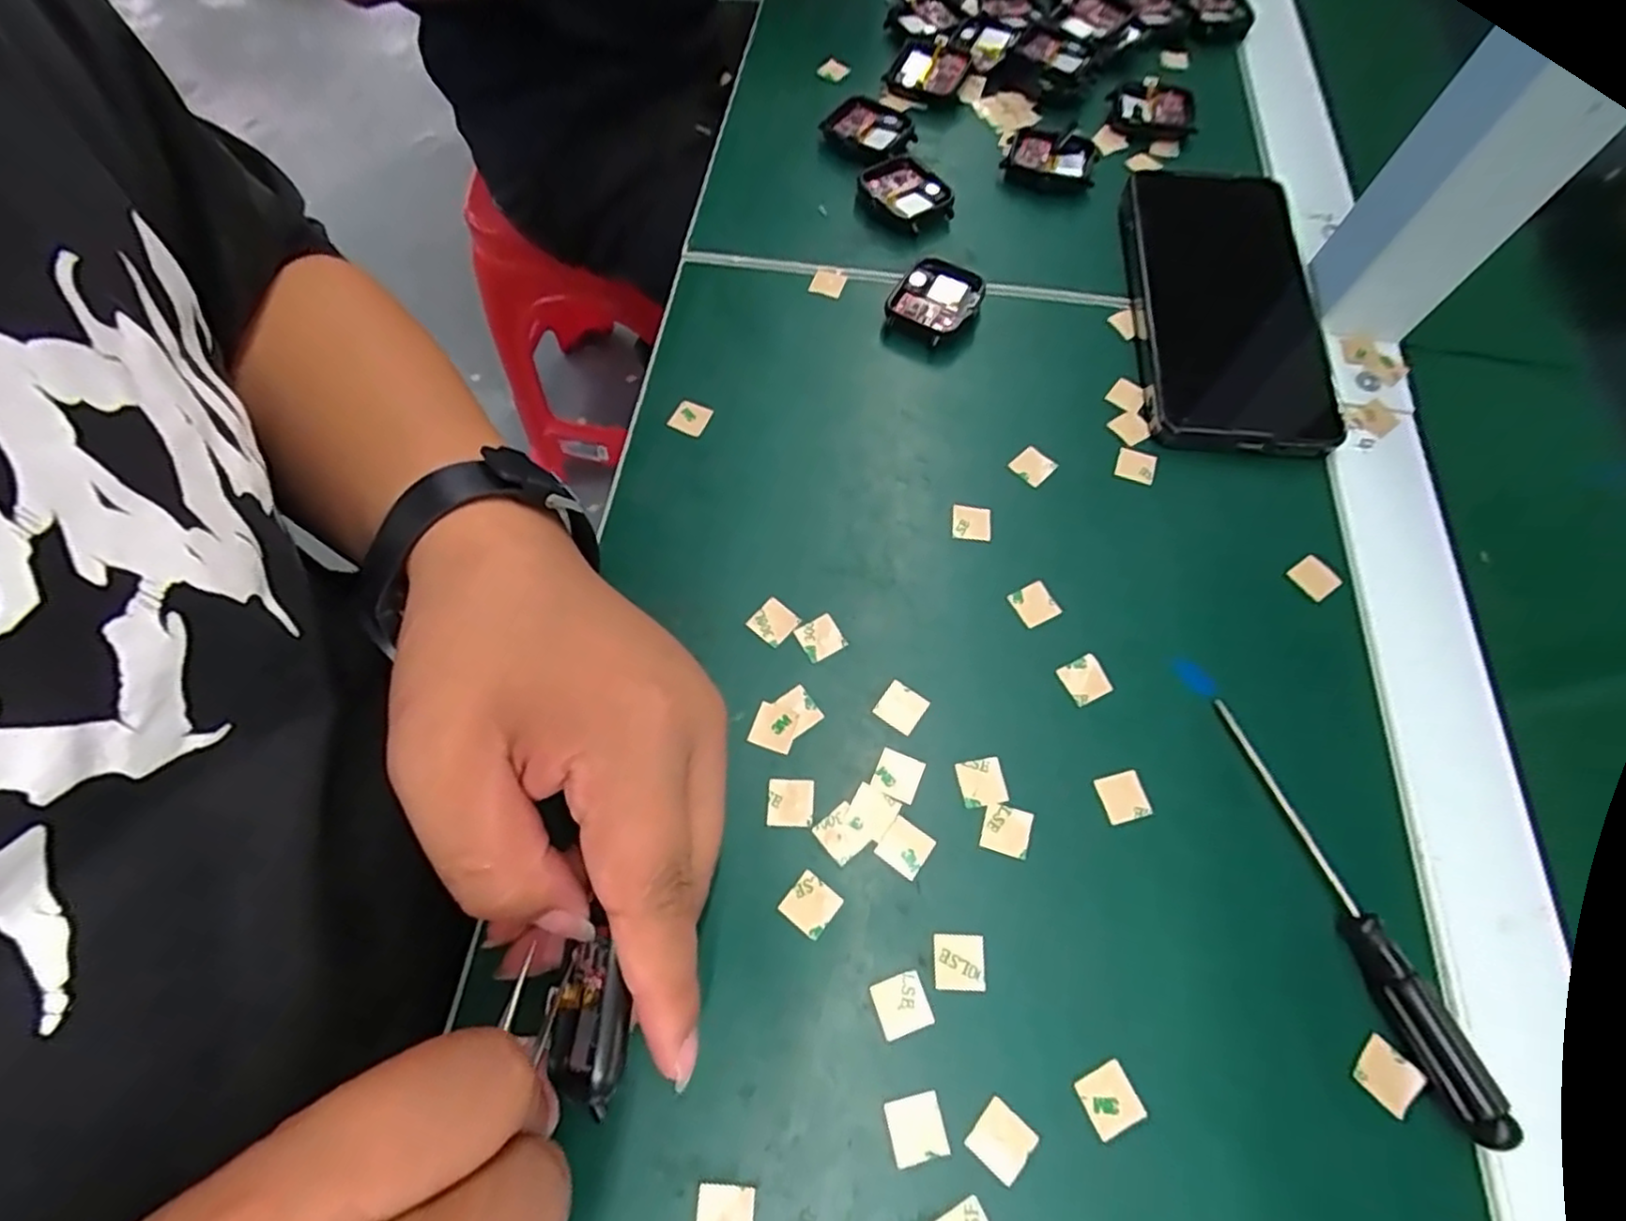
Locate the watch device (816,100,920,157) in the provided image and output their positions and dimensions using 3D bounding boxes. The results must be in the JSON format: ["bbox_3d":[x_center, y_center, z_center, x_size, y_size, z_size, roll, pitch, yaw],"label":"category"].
[{"bbox_3d":[0.031,-0.260,0.373,0.047,0.012,0.033,34,70,14],"label":"watch device"}]

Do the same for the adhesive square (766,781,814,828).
[{"bbox_3d":[-0.008,0.065,0.233,0.016,0.004,0.015,4,69,-1],"label":"adhesive square"}]

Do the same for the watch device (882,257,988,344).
[{"bbox_3d":[0.056,-0.144,0.321,0.038,0.014,0.039,30,69,13],"label":"watch device"}]

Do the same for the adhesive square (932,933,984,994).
[{"bbox_3d":[0.045,0.109,0.213,0.015,0.004,0.016,1,68,2],"label":"adhesive square"}]

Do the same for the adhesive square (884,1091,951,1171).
[{"bbox_3d":[0.029,0.147,0.194,0.016,0.004,0.016,-12,66,-5],"label":"adhesive square"}]

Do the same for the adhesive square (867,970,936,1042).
[{"bbox_3d":[0.027,0.119,0.207,0.016,0.004,0.015,-18,67,-8],"label":"adhesive square"}]

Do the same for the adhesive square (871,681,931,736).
[{"bbox_3d":[0.032,0.035,0.247,0.015,0.004,0.015,34,72,12],"label":"adhesive square"}]

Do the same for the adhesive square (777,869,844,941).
[{"bbox_3d":[-0.001,0.094,0.220,0.015,0.004,0.016,35,72,16],"label":"adhesive square"}]

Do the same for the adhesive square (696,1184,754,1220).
[{"bbox_3d":[-0.024,0.166,0.186,0.015,0.004,0.015,2,65,3],"label":"adhesive square"}]

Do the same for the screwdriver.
[{"bbox_3d":[0.166,0.090,0.215,0.011,0.013,0.131,-17,66,-8],"label":"screwdriver"}]

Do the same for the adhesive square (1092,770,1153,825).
[{"bbox_3d":[0.106,0.063,0.232,0.015,0.004,0.015,-14,66,-6],"label":"adhesive square"}]

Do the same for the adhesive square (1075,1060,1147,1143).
[{"bbox_3d":[0.086,0.141,0.197,0.015,0.004,0.016,-21,67,-9],"label":"adhesive square"}]

